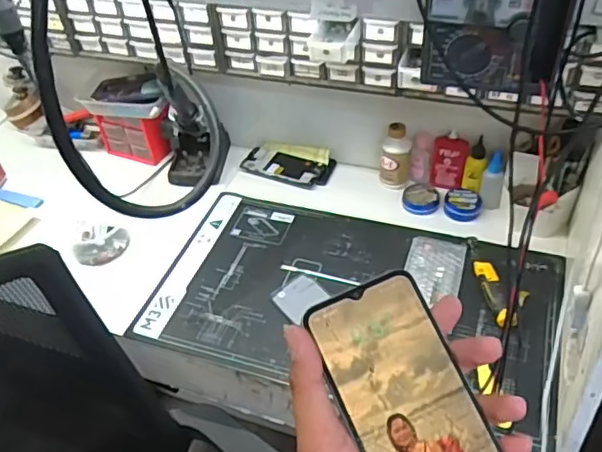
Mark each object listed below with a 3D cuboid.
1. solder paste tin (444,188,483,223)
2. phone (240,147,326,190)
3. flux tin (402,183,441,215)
[{"bbox_3d":[0.274,-0.037,0.972,0.060,0.024,0.060,-3,44,3],"label":"solder paste tin"},{"bbox_3d":[-0.036,-0.112,1.089,0.155,0.015,0.071,17,48,22],"label":"phone"},{"bbox_3d":[0.211,-0.050,1.008,0.063,0.023,0.061,5,45,10],"label":"flux tin"}]

